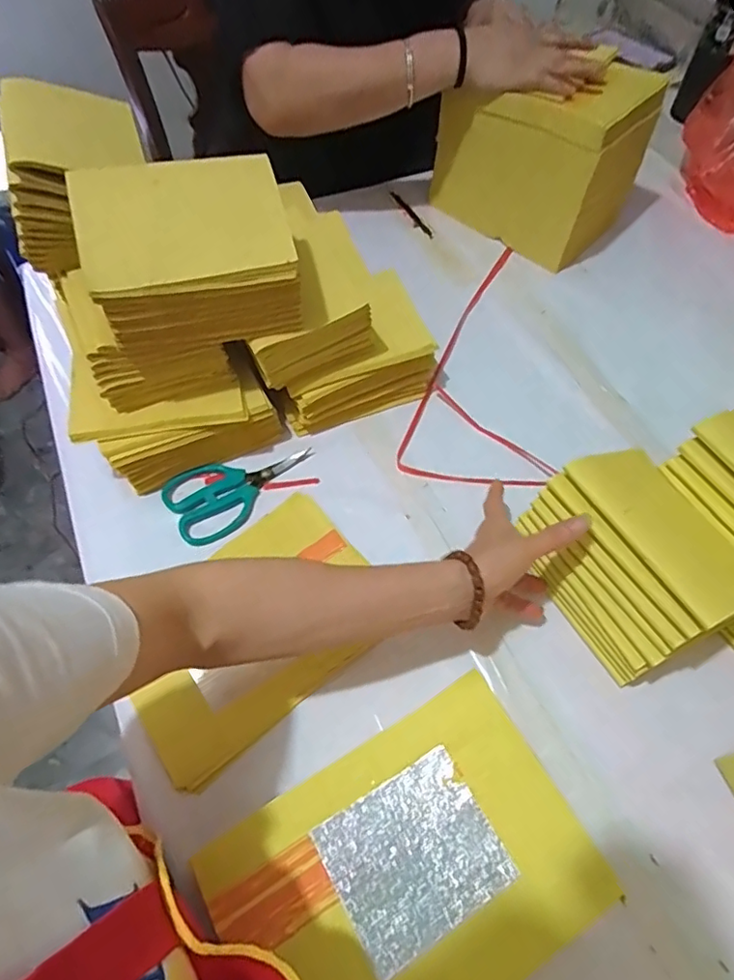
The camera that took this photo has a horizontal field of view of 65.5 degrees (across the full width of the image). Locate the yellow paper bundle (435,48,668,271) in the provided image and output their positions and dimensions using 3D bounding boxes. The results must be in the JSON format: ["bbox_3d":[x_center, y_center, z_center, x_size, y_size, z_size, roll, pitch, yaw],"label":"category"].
[{"bbox_3d":[0.229,-0.455,0.768,0.235,0.181,0.173,38,64,20],"label":"yellow paper bundle"}]

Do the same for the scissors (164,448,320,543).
[{"bbox_3d":[-0.129,-0.008,0.582,0.150,0.012,0.082,-36,65,-21],"label":"scissors"}]

